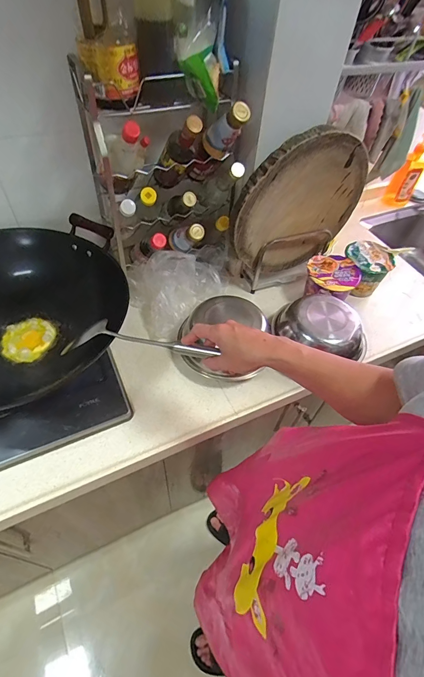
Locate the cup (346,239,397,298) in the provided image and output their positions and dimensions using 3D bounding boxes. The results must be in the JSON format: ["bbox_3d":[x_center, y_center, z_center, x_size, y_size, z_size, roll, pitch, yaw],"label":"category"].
[{"bbox_3d":[0.448,-0.200,1.022,0.127,0.106,0.136,2,52,-3],"label":"cup"}]

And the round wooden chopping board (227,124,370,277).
[{"bbox_3d":[0.227,-0.326,0.869,0.392,0.352,0.039,-23,57,-20],"label":"round wooden chopping board"}]

